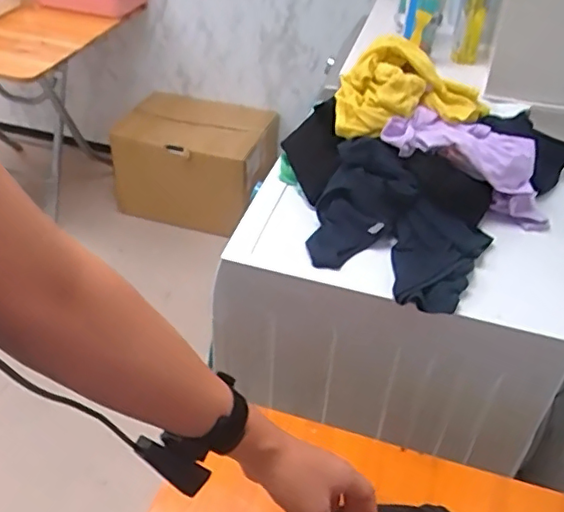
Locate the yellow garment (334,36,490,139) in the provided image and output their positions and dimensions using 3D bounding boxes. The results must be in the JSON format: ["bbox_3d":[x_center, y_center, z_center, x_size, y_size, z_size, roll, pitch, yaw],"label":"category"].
[{"bbox_3d":[0.206,-0.264,0.949,0.229,0.108,0.159,16,40,16],"label":"yellow garment"}]

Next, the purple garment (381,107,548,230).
[{"bbox_3d":[0.308,-0.158,0.946,0.302,0.109,0.111,30,40,-5],"label":"purple garment"}]

